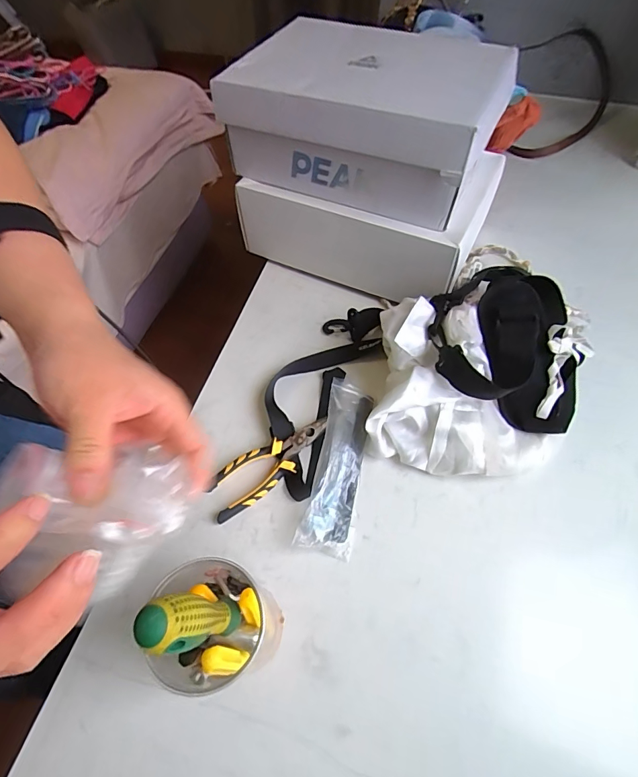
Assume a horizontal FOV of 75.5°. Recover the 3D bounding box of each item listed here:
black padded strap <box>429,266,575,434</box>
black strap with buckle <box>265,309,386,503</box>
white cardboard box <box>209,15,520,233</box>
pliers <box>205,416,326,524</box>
[{"bbox_3d":[0.227,-0.045,0.501,0.172,0.090,0.188,-10,59,-4],"label":"black padded strap"},{"bbox_3d":[-0.006,-0.003,0.562,0.122,0.037,0.281,24,62,14],"label":"black strap with buckle"},{"bbox_3d":[0.074,-0.387,0.576,0.317,0.127,0.256,21,62,14],"label":"white cardboard box"},{"bbox_3d":[-0.060,0.094,0.510,0.166,0.024,0.052,-32,64,-17],"label":"pliers"}]

